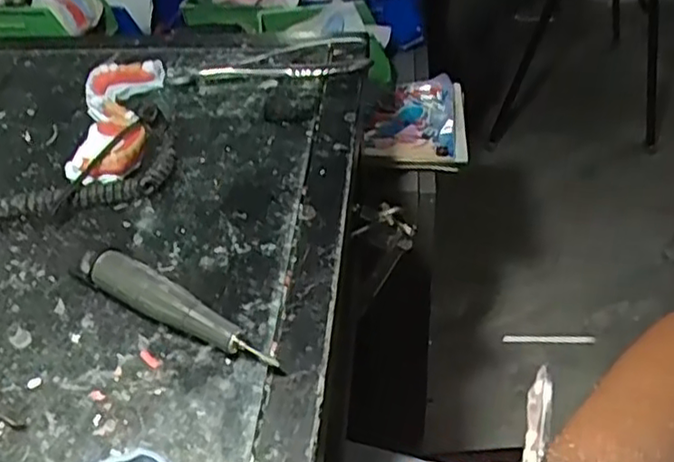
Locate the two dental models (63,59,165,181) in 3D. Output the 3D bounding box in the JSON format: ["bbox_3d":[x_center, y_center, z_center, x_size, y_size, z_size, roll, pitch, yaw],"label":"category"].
[{"bbox_3d":[-0.187,-0.093,0.568,0.063,0.035,0.140,-4,45,-1],"label":"two dental models"}]

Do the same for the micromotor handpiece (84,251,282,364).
[{"bbox_3d":[-0.103,0.051,0.423,0.145,0.028,0.024,25,51,25],"label":"micromotor handpiece"}]

